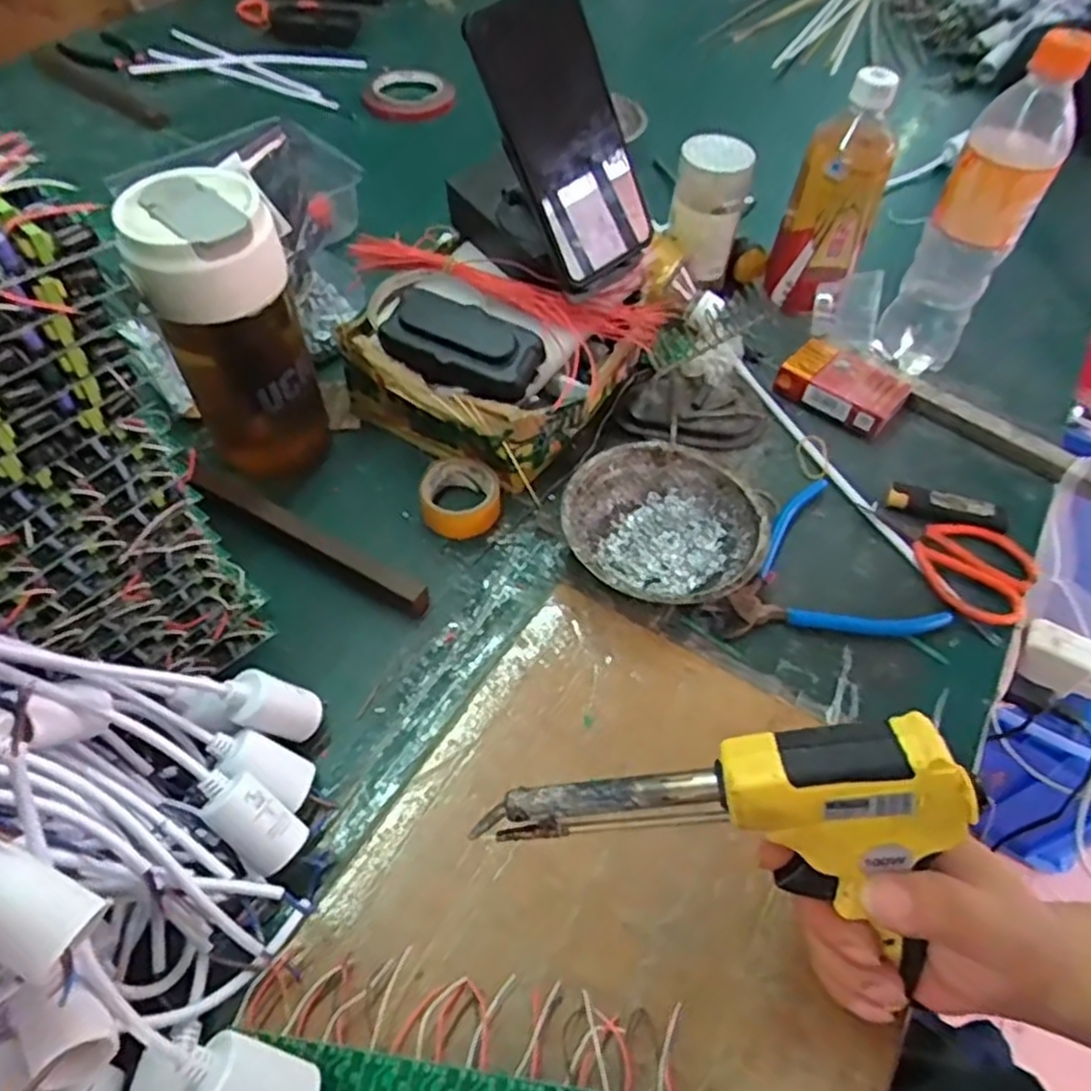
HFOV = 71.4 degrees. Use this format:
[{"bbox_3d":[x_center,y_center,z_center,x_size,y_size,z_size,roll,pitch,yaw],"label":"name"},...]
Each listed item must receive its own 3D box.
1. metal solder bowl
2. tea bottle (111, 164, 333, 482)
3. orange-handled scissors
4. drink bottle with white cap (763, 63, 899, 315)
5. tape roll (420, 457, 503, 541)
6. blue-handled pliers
[{"bbox_3d":[0.074,-0.007,0.486,0.124,0.038,0.121,2,53,-2],"label":"metal solder bowl"},{"bbox_3d":[-0.192,-0.129,0.476,0.085,0.191,0.071,-18,55,-16],"label":"tea bottle"},{"bbox_3d":[0.268,0.006,0.509,0.111,0.008,0.076,32,57,19],"label":"orange-handled scissors"},{"bbox_3d":[0.235,-0.283,0.617,0.066,0.182,0.065,18,54,10],"label":"drink bottle with white cap"},{"bbox_3d":[-0.057,-0.036,0.513,0.052,0.022,0.062,-2,53,-5],"label":"tape roll"},{"bbox_3d":[0.163,0.016,0.483,0.129,0.017,0.126,-16,56,-16],"label":"blue-handled pliers"}]

